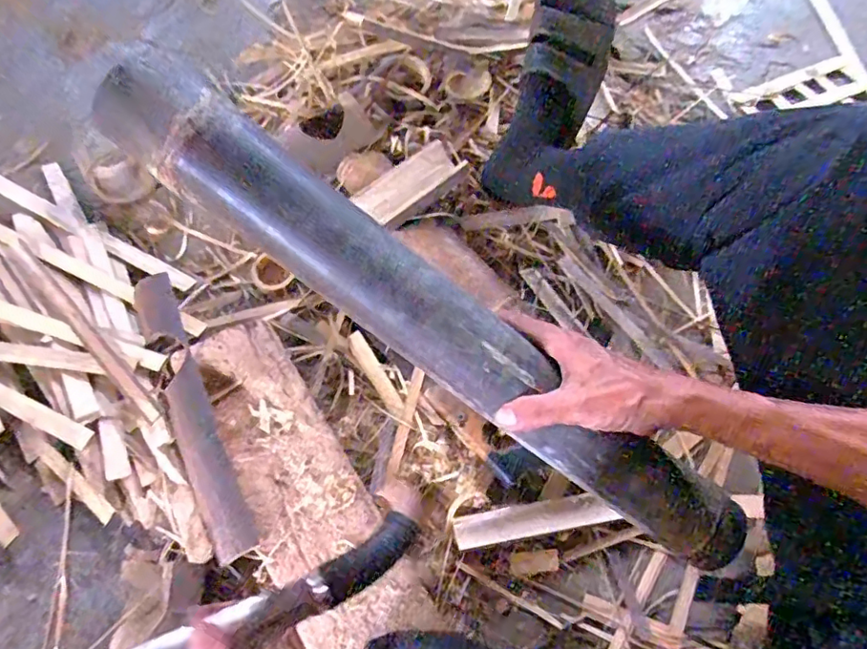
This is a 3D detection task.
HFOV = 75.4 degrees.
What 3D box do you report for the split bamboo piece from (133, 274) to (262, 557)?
[{"bbox_3d":[-0.269,0.090,0.625,0.046,0.027,0.342,-24,68,-12],"label":"split bamboo piece"}]

